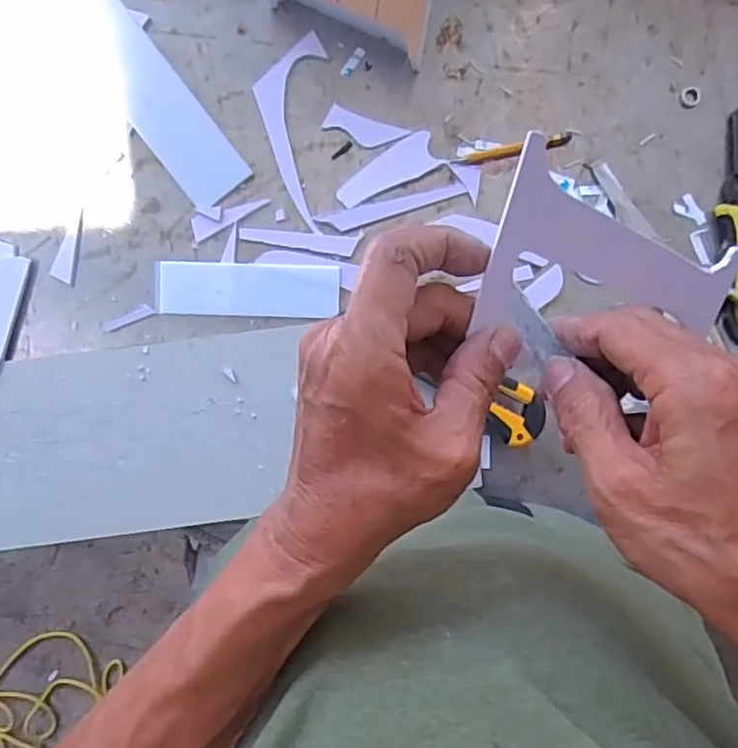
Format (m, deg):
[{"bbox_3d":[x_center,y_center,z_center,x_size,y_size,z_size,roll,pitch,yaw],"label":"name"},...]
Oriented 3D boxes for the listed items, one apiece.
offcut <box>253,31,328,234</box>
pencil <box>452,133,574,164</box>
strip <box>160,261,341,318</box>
[{"bbox_3d":[-0.058,-0.181,0.486,0.050,0.004,0.148,-3,90,0],"label":"offcut"},{"bbox_3d":[0.109,-0.170,0.488,0.089,0.005,0.009,-11,90,0],"label":"pencil"},{"bbox_3d":[-0.089,-0.063,0.483,0.132,0.007,0.039,1,96,-3],"label":"strip"}]

